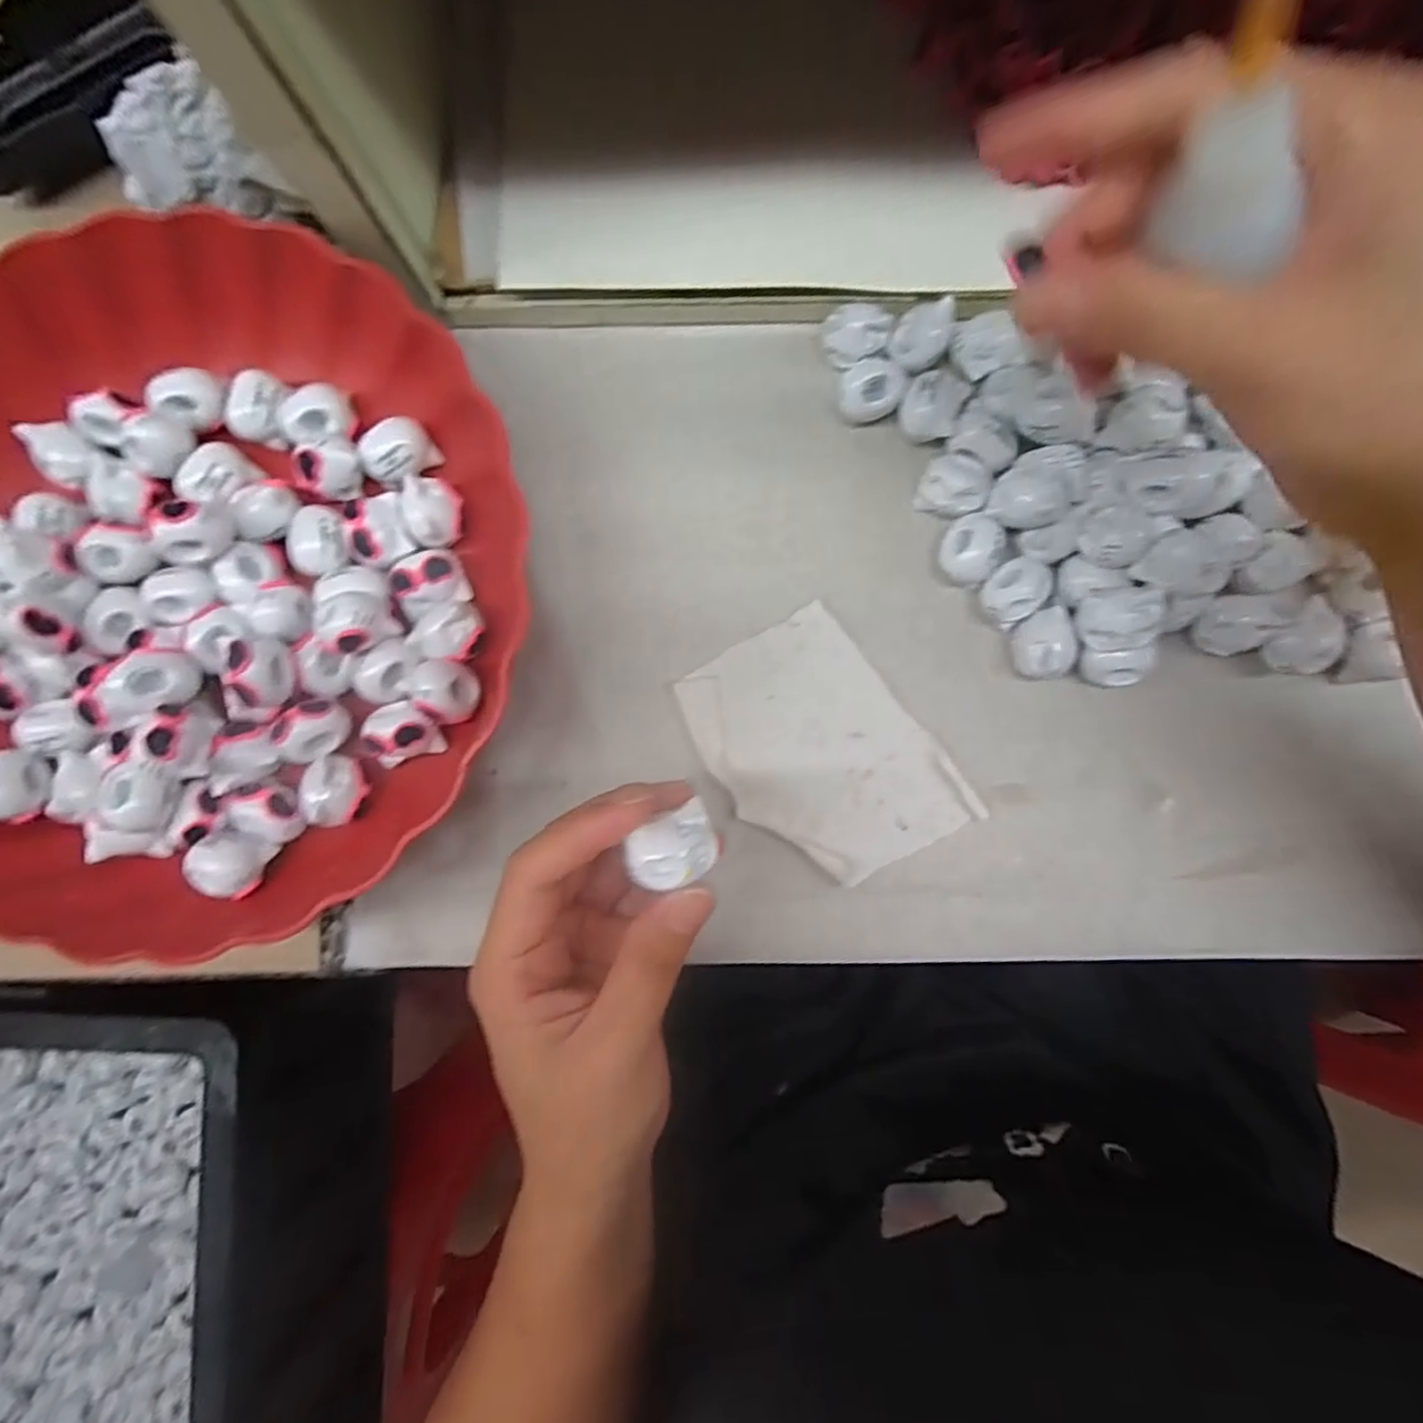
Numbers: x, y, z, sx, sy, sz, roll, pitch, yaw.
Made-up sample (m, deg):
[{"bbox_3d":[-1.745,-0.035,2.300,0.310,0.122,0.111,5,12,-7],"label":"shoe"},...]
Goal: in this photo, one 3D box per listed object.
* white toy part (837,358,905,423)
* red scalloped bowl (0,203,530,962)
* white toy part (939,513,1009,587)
[{"bbox_3d":[0.059,-0.120,0.258,0.023,0.018,0.022,-1,84,5],"label":"white toy part"},{"bbox_3d":[-0.189,-0.047,0.238,0.233,0.046,0.236,-1,84,5],"label":"red scalloped bowl"},{"bbox_3d":[0.096,-0.060,0.254,0.021,0.020,0.022,-1,84,5],"label":"white toy part"}]

